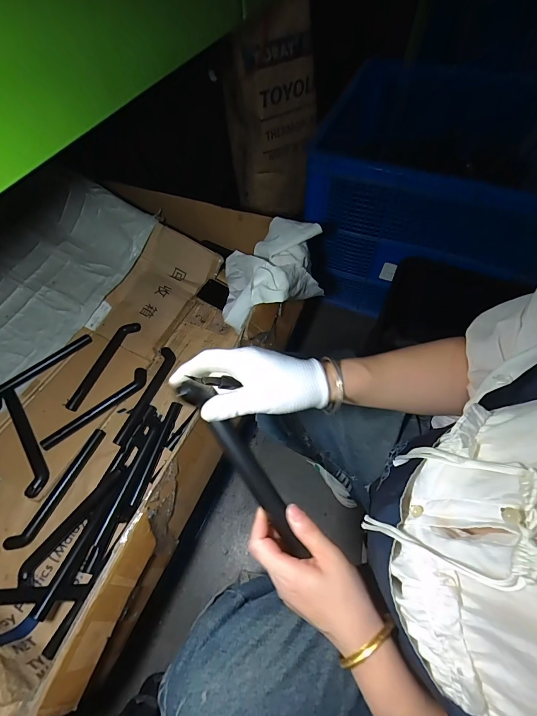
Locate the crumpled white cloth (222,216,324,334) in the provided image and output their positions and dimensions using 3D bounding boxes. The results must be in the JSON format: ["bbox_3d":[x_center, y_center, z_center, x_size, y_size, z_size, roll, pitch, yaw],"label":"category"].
[{"bbox_3d":[0.006,-0.194,0.782,0.226,0.173,0.251,-3,60,0],"label":"crumpled white cloth"}]

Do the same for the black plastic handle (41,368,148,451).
[{"bbox_3d":[-0.370,0.110,0.716,0.040,0.018,0.248,38,67,21],"label":"black plastic handle"}]

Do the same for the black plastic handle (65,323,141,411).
[{"bbox_3d":[-0.393,0.010,0.778,0.037,0.021,0.248,21,63,13],"label":"black plastic handle"}]

